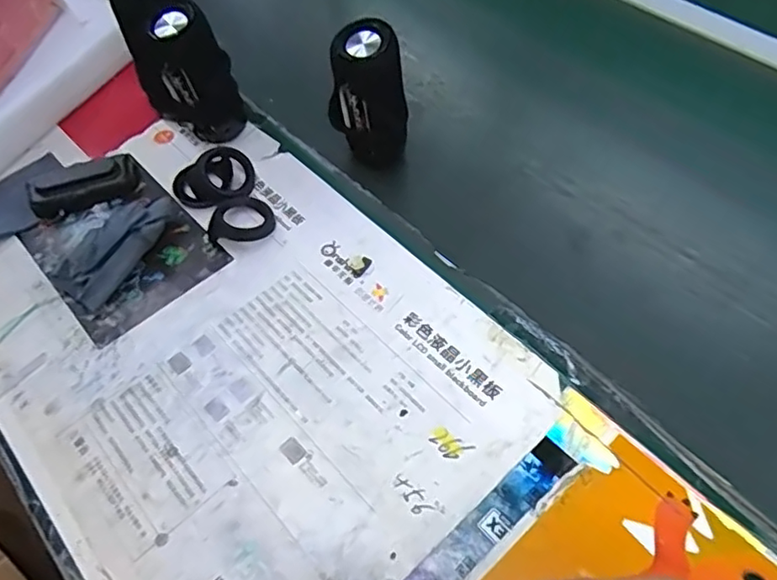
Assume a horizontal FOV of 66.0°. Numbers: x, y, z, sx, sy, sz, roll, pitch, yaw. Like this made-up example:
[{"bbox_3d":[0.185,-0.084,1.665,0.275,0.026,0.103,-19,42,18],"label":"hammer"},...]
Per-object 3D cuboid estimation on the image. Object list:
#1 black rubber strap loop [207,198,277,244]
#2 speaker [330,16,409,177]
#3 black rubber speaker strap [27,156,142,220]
[{"bbox_3d":[-0.144,-0.072,0.595,0.063,0.015,0.055,-2,55,3],"label":"black rubber strap loop"},{"bbox_3d":[-0.020,-0.194,0.603,0.061,0.133,0.055,36,65,25],"label":"speaker"},{"bbox_3d":[-0.318,-0.108,0.628,0.104,0.024,0.041,-20,57,-10],"label":"black rubber speaker strap"}]

